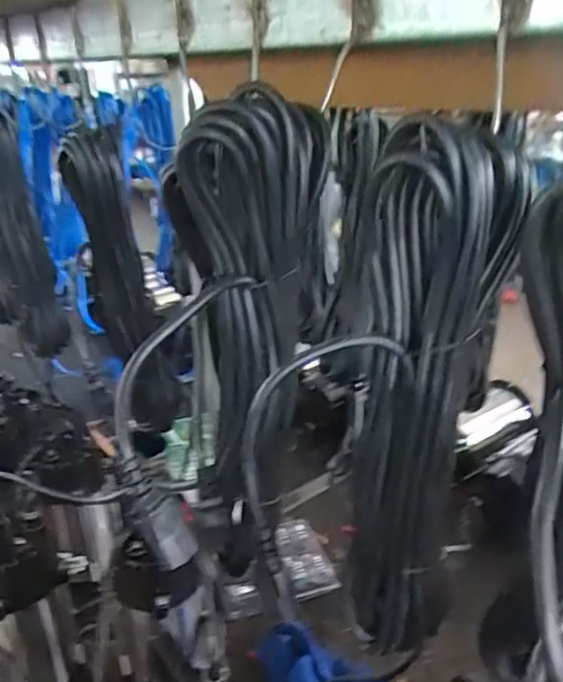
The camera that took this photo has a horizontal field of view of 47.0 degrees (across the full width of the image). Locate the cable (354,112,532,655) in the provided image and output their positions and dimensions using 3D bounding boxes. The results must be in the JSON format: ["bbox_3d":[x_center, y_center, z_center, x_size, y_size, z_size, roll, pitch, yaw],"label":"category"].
[{"bbox_3d":[0.085,0.041,0.390,0.067,0.321,0.062,-19,29,-34],"label":"cable"}]

